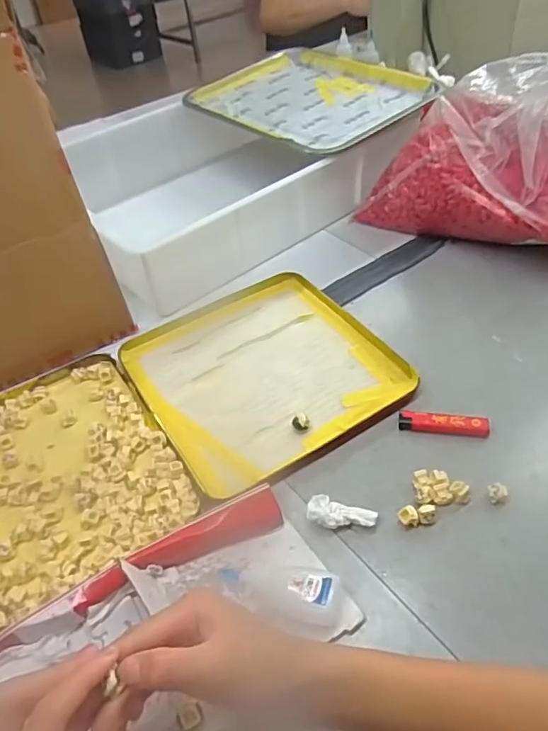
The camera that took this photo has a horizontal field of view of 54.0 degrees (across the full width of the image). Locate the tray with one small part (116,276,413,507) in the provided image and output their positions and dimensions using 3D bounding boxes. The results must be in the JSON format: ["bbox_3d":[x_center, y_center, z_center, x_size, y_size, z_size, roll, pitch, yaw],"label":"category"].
[{"bbox_3d":[-0.017,-0.001,0.575,0.238,0.014,0.256,-27,48,-19],"label":"tray with one small part"}]

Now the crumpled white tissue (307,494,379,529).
[{"bbox_3d":[0.054,0.122,0.434,0.055,0.017,0.027,10,47,17],"label":"crumpled white tissue"}]

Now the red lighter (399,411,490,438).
[{"bbox_3d":[0.156,0.053,0.495,0.079,0.009,0.020,4,46,12],"label":"red lighter"}]

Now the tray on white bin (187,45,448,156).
[{"bbox_3d":[0.050,-0.413,0.820,0.241,0.032,0.334,-34,50,-24],"label":"tray on white bin"}]

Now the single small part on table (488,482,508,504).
[{"bbox_3d":[0.183,0.104,0.439,0.014,0.013,0.014,-1,46,7],"label":"single small part on table"}]

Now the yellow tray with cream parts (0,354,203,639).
[{"bbox_3d":[-0.214,0.102,0.477,0.232,0.020,0.237,-31,49,-22],"label":"yellow tray with cream parts"}]

